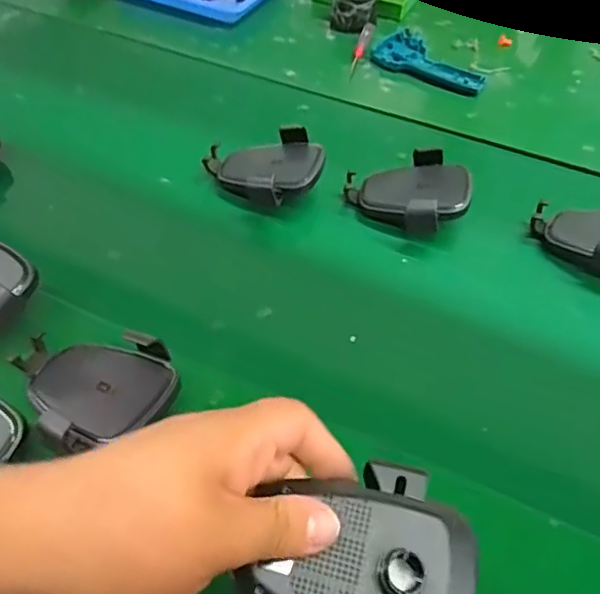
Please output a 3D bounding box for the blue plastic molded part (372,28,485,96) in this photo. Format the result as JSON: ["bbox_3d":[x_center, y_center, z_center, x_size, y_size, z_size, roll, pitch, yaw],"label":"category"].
[{"bbox_3d":[0.172,-0.303,0.749,0.145,0.009,0.097,25,52,17],"label":"blue plastic molded part"}]

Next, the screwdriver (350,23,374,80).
[{"bbox_3d":[0.077,-0.317,0.749,0.014,0.014,0.116,13,51,9],"label":"screwdriver"}]

